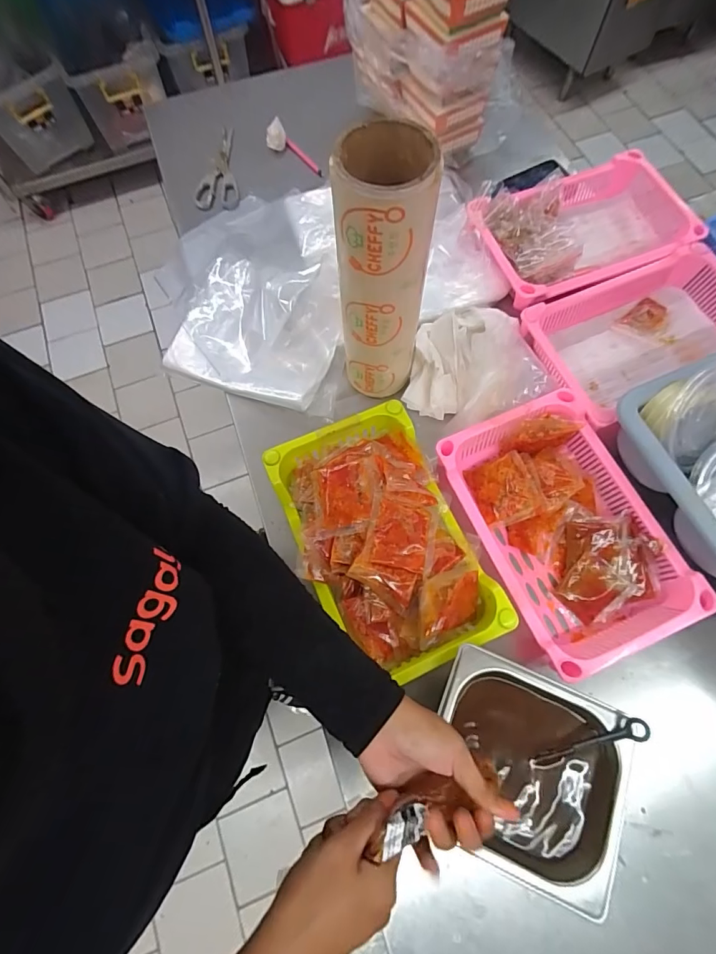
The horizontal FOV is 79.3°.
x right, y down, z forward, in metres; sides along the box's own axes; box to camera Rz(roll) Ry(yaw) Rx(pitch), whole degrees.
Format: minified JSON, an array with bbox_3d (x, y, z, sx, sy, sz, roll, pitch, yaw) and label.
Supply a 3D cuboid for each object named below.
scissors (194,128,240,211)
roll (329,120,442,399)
[{"bbox_3d":[-0.250,-0.543,0.758,0.073,0.010,0.191,-8,71,-1],"label":"scissors"},{"bbox_3d":[0.029,-0.212,0.473,0.085,0.273,0.092,11,72,6],"label":"roll"}]

